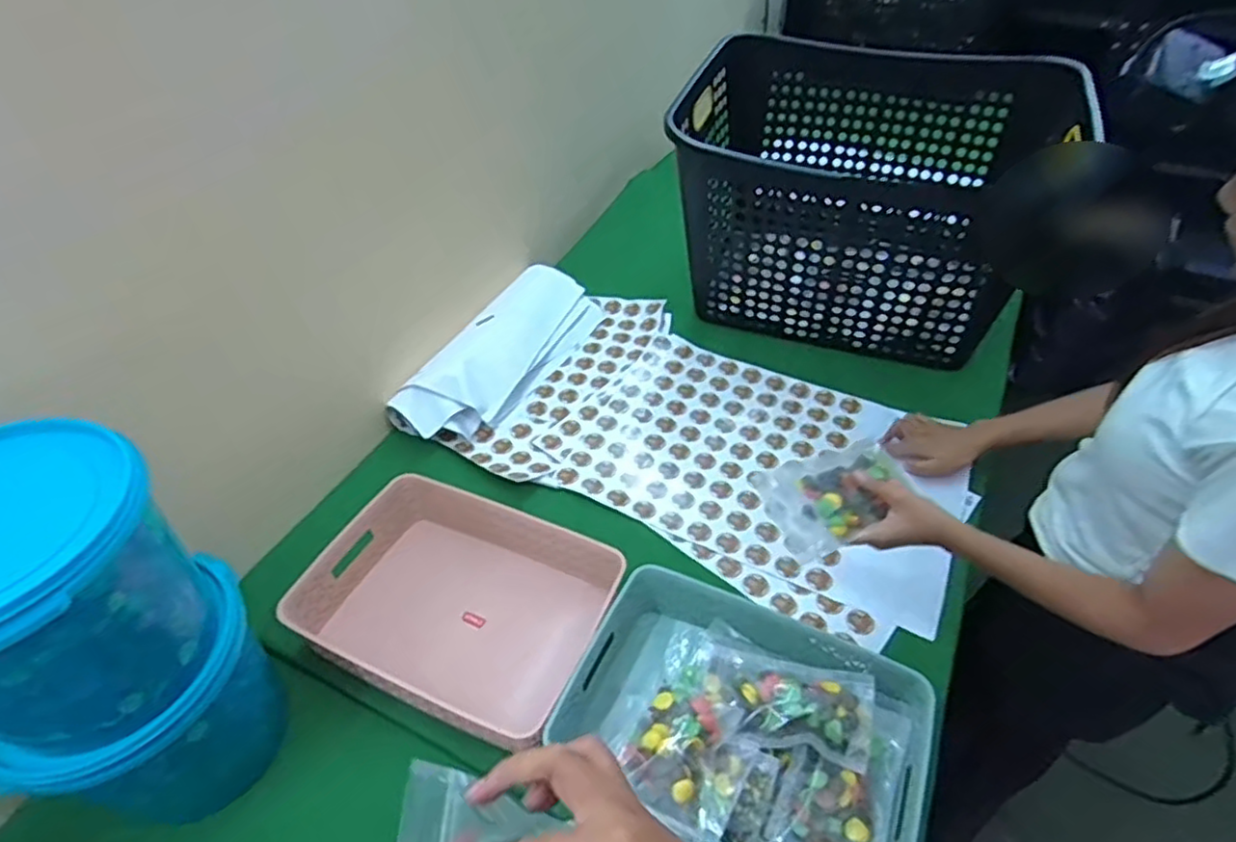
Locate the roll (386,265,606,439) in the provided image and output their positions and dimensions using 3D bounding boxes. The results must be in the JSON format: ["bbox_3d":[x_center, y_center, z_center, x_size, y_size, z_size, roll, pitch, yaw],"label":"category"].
[{"bbox_3d":[-0.180,-0.117,1.080,0.153,0.059,0.389,25,52,22],"label":"roll"}]

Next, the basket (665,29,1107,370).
[{"bbox_3d":[0.365,-0.341,1.086,0.513,0.349,0.441,10,46,11],"label":"basket"}]

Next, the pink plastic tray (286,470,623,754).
[{"bbox_3d":[-0.180,0.204,0.776,0.315,0.084,0.235,19,50,17],"label":"pink plastic tray"}]

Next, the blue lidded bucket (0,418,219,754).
[{"bbox_3d":[-0.437,0.131,0.529,0.180,0.170,0.190,-1,44,1],"label":"blue lidded bucket"}]

